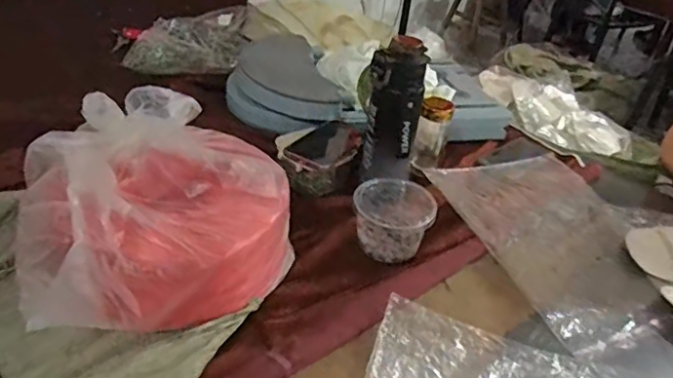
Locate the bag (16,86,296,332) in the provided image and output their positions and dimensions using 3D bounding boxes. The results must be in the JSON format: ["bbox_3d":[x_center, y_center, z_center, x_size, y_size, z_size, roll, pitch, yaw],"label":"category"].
[{"bbox_3d":[-0.213,0.022,0.675,0.300,0.193,0.252,-8,37,-21],"label":"bag"}]

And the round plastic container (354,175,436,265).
[{"bbox_3d":[0.082,0.039,0.800,0.104,0.082,0.104,5,34,-3],"label":"round plastic container"}]

